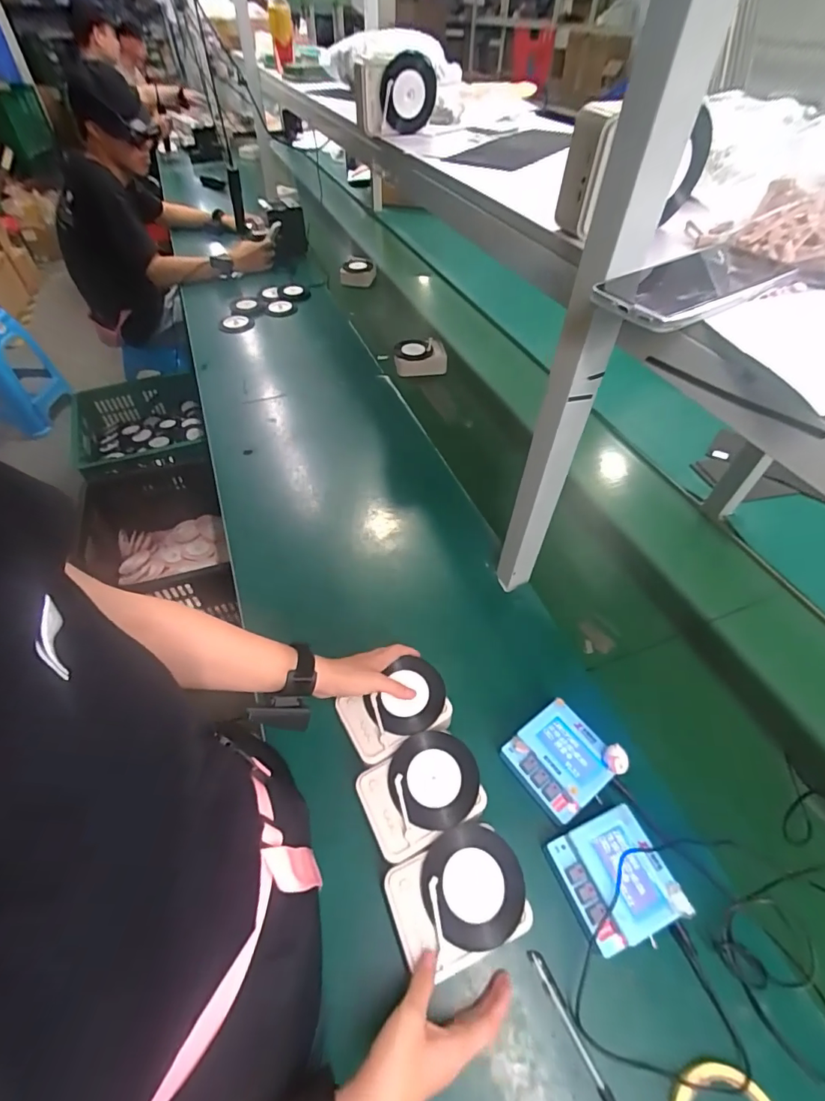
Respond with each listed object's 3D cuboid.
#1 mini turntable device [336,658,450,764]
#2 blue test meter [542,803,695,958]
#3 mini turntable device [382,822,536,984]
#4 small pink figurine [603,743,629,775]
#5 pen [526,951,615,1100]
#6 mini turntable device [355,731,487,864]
[{"bbox_3d":[-0.019,0.195,0.576,0.127,0.020,0.090,-24,53,-20],"label":"mini turntable device"},{"bbox_3d":[0.208,0.338,0.480,0.101,0.049,0.100,-16,51,-15],"label":"blue test meter"},{"bbox_3d":[0.046,0.340,0.458,0.130,0.015,0.098,-16,51,-15],"label":"mini turntable device"},{"bbox_3d":[0.232,0.238,0.527,0.018,0.025,0.028,-19,52,-17],"label":"small pink figurine"},{"bbox_3d":[0.156,0.453,0.417,0.012,0.005,0.157,-21,53,-18],"label":"pen"},{"bbox_3d":[0.010,0.269,0.525,0.132,0.021,0.099,-21,52,-18],"label":"mini turntable device"}]

